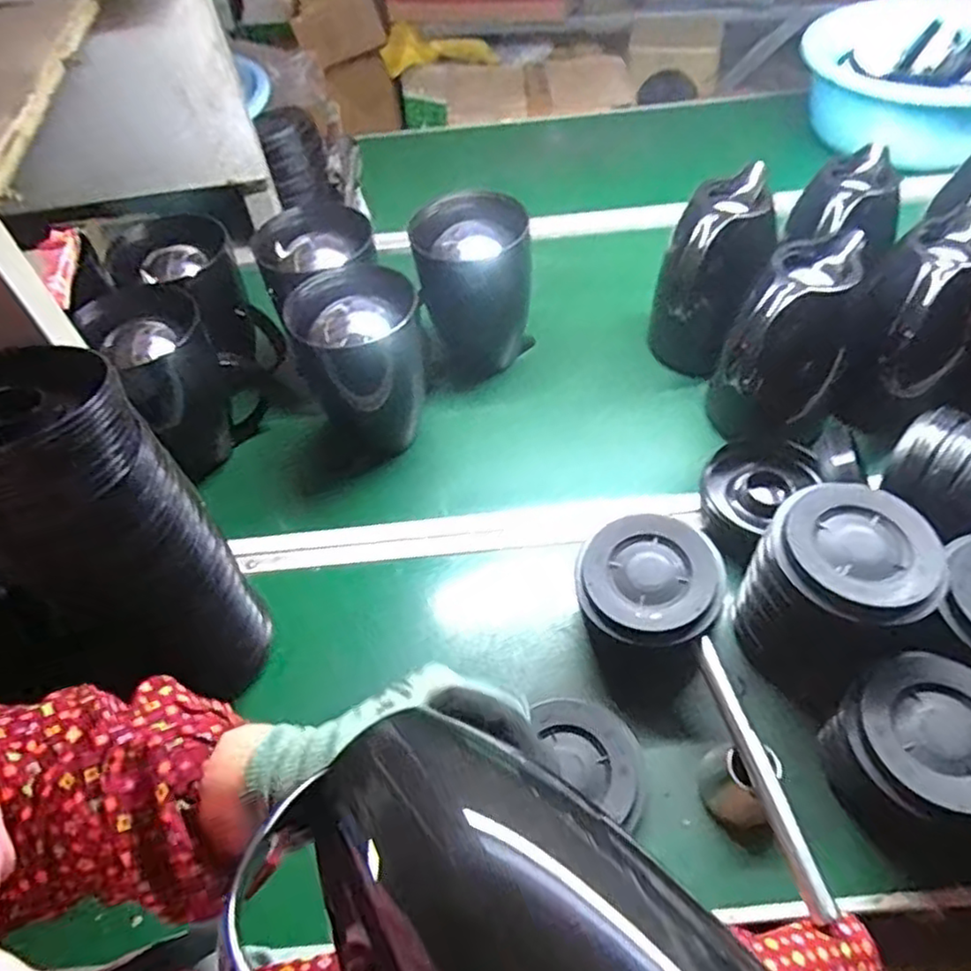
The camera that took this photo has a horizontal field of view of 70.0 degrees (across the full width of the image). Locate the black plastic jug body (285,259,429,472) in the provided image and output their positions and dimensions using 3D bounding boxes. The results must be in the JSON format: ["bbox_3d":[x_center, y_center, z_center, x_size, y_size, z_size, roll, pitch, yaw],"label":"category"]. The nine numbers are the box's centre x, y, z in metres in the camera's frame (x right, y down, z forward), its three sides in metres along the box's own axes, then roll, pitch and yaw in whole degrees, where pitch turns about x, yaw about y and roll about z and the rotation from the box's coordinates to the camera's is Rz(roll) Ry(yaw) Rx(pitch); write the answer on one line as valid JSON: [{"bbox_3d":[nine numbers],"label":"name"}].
[{"bbox_3d":[-0.124,-0.123,0.730,0.112,0.179,0.116,-13,51,-4],"label":"black plastic jug body"}]

